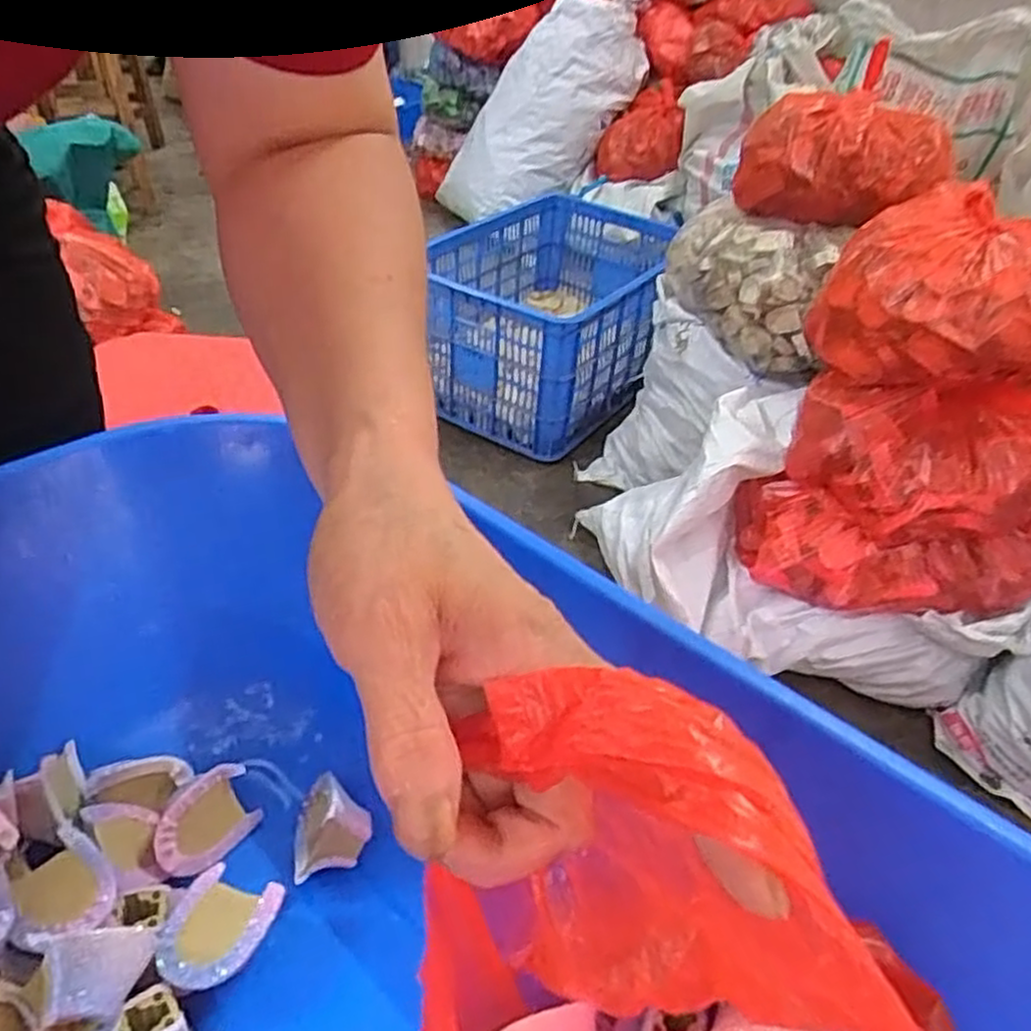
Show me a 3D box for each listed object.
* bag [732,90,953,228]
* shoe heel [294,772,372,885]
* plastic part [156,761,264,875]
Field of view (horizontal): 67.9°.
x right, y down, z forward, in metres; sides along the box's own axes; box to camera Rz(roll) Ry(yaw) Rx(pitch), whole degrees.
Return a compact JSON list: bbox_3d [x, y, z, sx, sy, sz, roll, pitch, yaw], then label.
[{"bbox_3d":[0.467,-0.520,1.130,0.283,0.167,0.124,32,46,29],"label":"bag"},{"bbox_3d":[-0.097,0.159,0.402,0.040,0.039,0.051,-7,40,-14],"label":"shoe heel"},{"bbox_3d":[-0.167,0.161,0.406,0.029,0.041,0.055,-12,16,39],"label":"plastic part"}]

